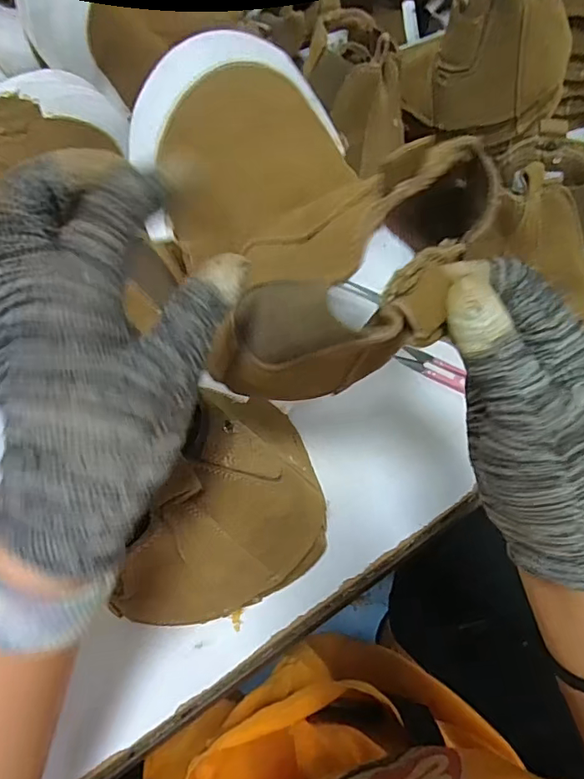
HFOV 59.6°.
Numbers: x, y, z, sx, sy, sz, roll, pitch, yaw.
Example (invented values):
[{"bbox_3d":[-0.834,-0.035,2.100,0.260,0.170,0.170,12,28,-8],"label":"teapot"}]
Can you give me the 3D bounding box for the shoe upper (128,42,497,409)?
[{"bbox_3d":[-0.007,-0.119,0.284,0.138,0.095,0.261,-18,57,-7],"label":"shoe upper"}]

